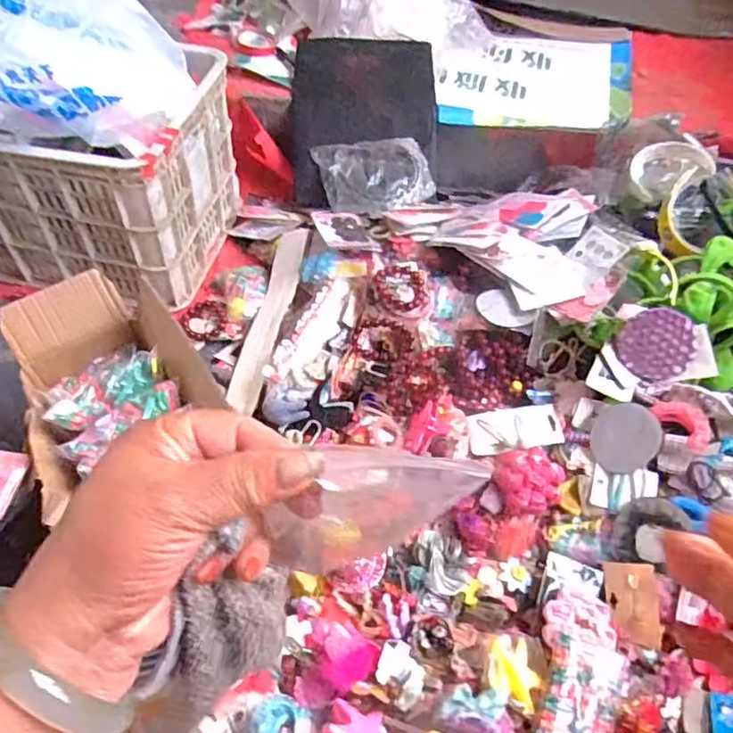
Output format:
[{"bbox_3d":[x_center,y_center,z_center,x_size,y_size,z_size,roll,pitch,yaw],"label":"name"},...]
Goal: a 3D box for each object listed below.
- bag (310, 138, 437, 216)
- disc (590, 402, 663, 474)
[{"bbox_3d":[0.015,-0.358,1.160,0.181,0.067,0.173,-12,54,-13],"label":"bag"},{"bbox_3d":[0.342,0.094,0.828,0.086,0.009,0.090,-9,77,42],"label":"disc"}]

